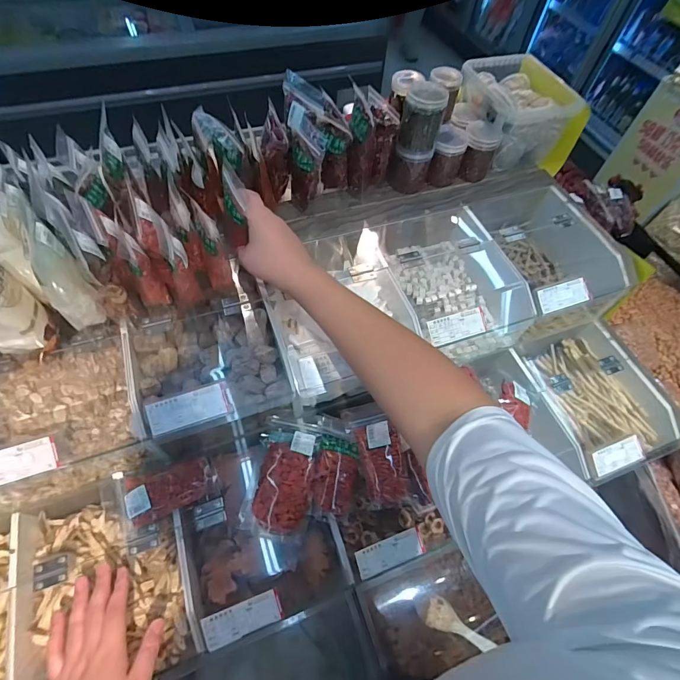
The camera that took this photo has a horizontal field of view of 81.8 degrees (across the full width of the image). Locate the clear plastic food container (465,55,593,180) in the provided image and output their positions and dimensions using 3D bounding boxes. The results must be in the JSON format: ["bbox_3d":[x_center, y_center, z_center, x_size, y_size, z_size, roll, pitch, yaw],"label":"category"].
[{"bbox_3d":[0.328,-0.439,0.750,0.149,0.117,0.222,-14,61,-12],"label":"clear plastic food container"}]

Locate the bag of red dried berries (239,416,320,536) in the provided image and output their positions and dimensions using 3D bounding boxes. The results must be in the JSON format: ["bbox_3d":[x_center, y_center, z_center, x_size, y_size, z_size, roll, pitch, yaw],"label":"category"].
[{"bbox_3d":[-0.079,0.185,0.542,0.080,0.023,0.148,8,58,1],"label":"bag of red dried berries"}]

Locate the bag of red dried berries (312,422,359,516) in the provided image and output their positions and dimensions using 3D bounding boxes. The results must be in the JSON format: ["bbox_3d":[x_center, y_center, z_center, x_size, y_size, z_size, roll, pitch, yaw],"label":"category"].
[{"bbox_3d":[-0.007,0.180,0.552,0.062,0.031,0.114,10,59,2],"label":"bag of red dried berries"}]

